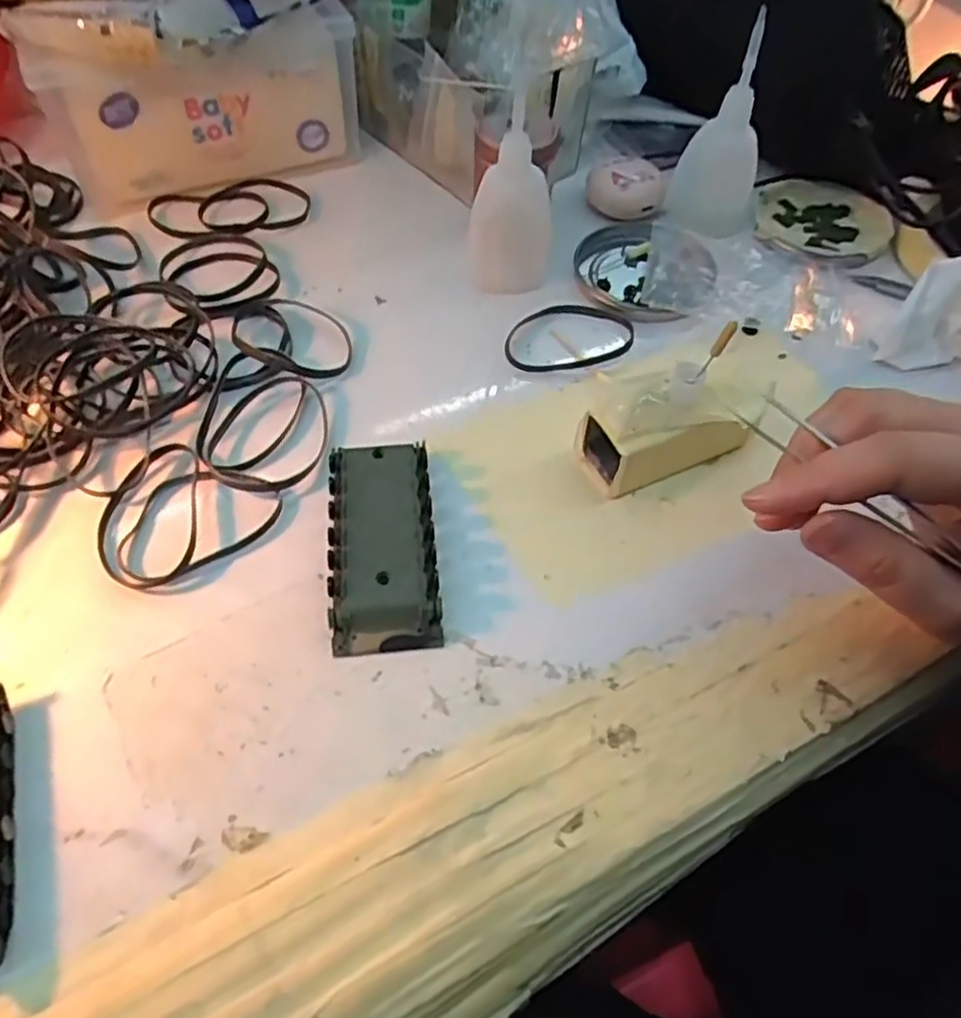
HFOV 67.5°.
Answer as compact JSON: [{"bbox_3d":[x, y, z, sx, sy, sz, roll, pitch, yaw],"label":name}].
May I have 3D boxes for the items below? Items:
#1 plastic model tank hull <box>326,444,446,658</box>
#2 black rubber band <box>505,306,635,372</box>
[{"bbox_3d":[-0.041,0.012,0.301,0.042,0.015,0.096,-4,55,-5],"label":"plastic model tank hull"},{"bbox_3d":[0.047,-0.091,0.381,0.067,0.006,0.048,0,54,2],"label":"black rubber band"}]

